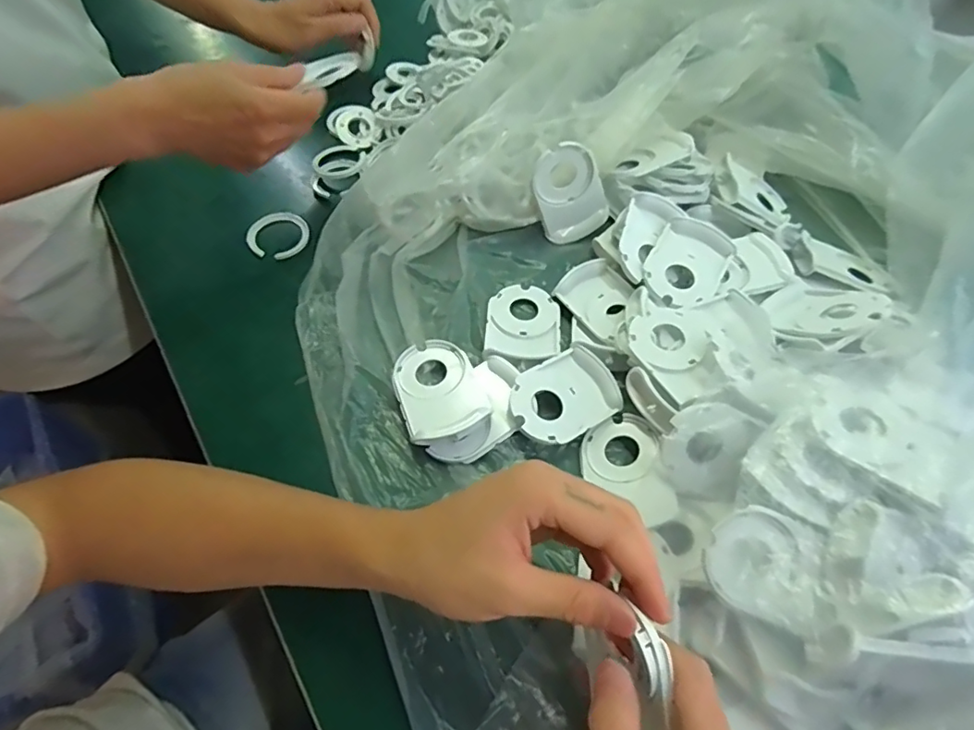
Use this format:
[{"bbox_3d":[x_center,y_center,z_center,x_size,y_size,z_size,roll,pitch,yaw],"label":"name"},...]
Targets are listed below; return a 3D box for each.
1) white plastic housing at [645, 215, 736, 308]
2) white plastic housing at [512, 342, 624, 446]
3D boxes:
[{"bbox_3d":[0.159,-0.079,0.429,0.056,0.014,0.085,27,62,14],"label":"white plastic housing"},{"bbox_3d":[0.054,0.023,0.388,0.079,0.017,0.057,-30,65,-18],"label":"white plastic housing"}]

